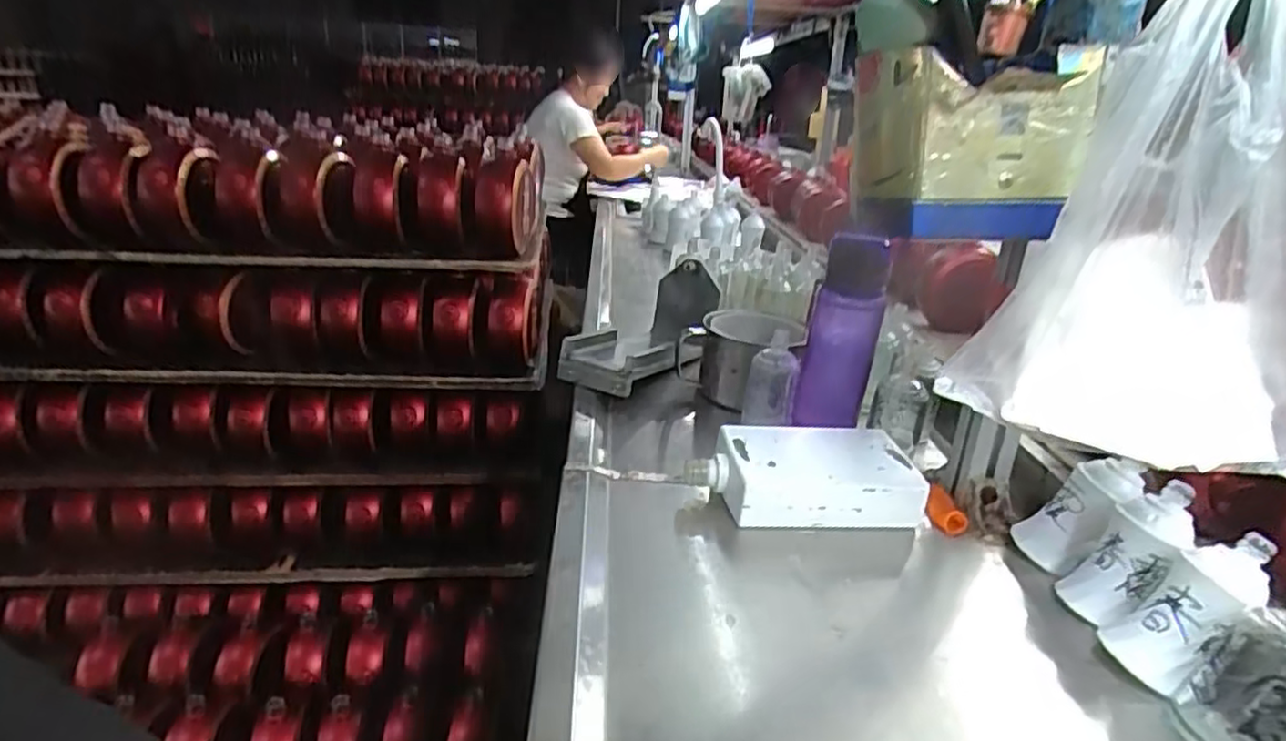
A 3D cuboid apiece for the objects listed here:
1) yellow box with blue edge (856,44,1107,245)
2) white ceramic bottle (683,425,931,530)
[{"bbox_3d":[0.259,-0.176,0.573,0.154,0.130,0.111,-2,22,-11],"label":"yellow box with blue edge"},{"bbox_3d":[0.146,0.096,0.672,0.200,0.050,0.110,-1,22,-9],"label":"white ceramic bottle"}]

